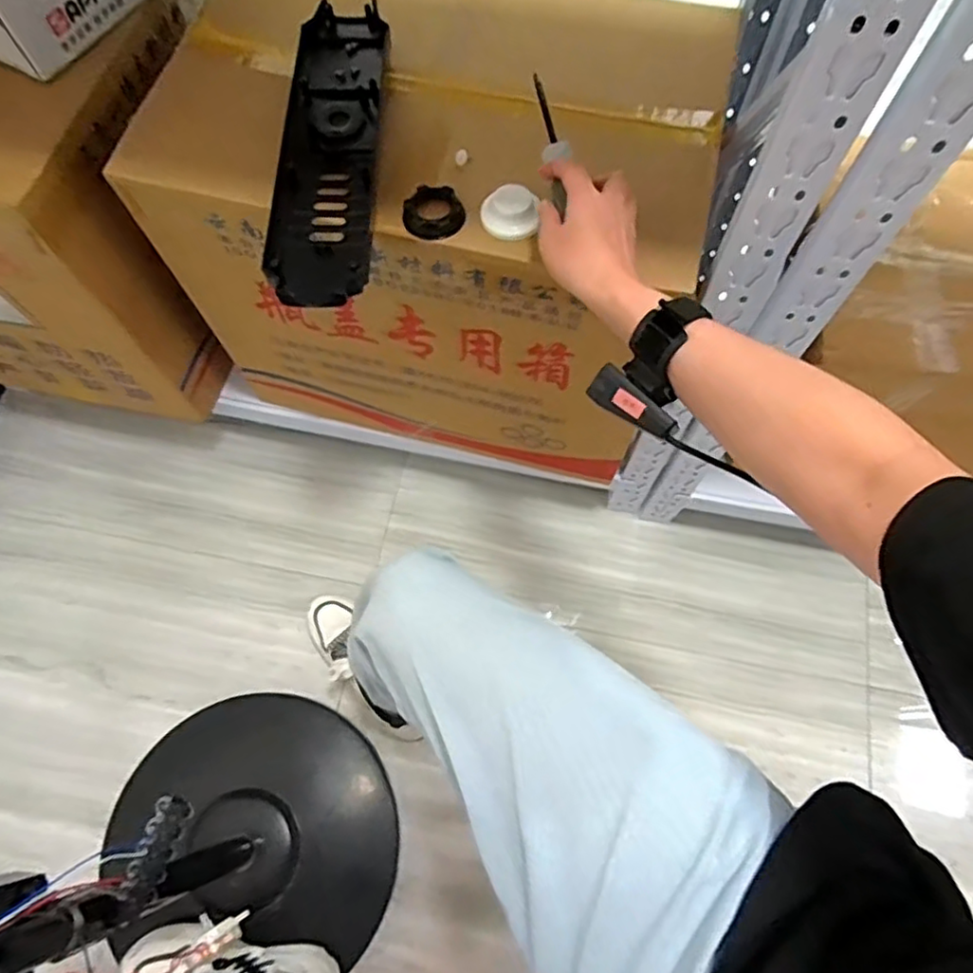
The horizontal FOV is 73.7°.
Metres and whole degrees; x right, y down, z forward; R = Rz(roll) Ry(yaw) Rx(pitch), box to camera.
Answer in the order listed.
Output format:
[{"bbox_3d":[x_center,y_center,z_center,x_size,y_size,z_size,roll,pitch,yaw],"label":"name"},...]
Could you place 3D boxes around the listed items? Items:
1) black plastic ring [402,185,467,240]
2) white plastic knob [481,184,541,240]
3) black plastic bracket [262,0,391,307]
[{"bbox_3d":[-0.048,-0.258,0.605,0.057,0.017,0.056,0,69,0],"label":"black plastic ring"},{"bbox_3d":[0.021,-0.248,0.588,0.050,0.018,0.048,3,69,2],"label":"white plastic knob"},{"bbox_3d":[-0.149,-0.326,0.626,0.093,0.033,0.361,0,69,0],"label":"black plastic bracket"}]

